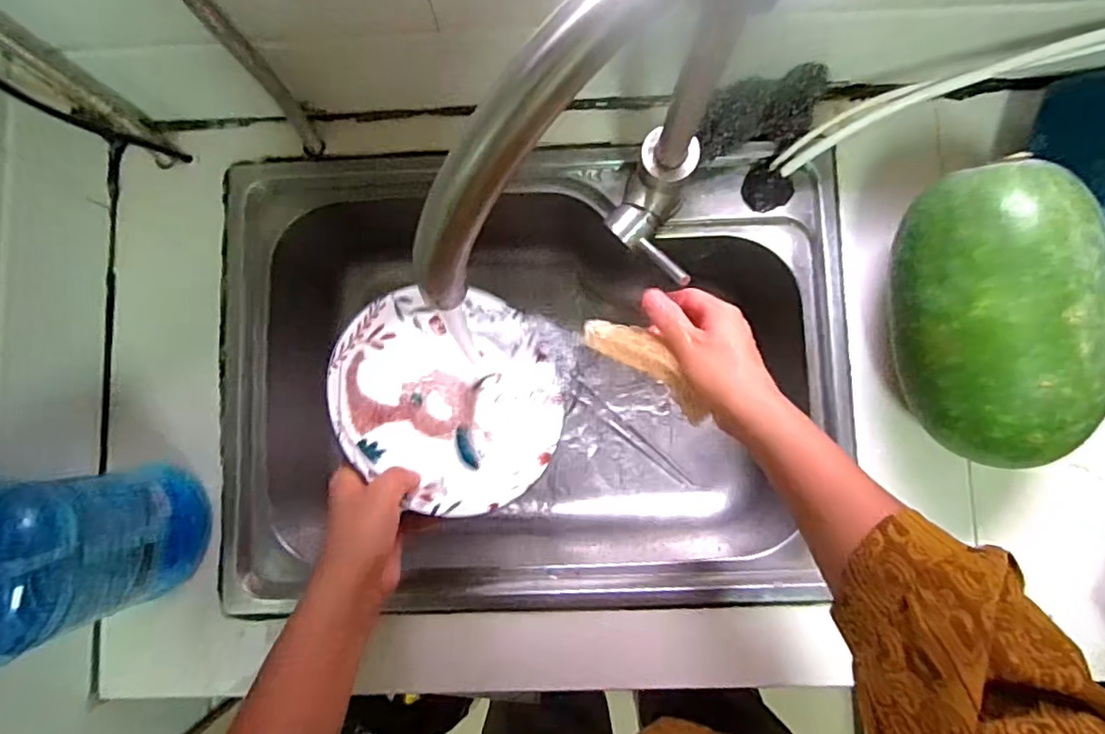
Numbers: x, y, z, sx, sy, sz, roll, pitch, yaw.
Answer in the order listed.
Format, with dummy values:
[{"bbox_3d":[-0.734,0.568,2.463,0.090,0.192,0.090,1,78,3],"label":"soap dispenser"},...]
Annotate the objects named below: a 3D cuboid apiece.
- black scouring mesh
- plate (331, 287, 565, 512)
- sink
[{"bbox_3d":[0.186,-0.231,0.550,0.127,0.052,0.062,-12,85,1],"label":"black scouring mesh"},{"bbox_3d":[-0.082,0.023,0.503,0.190,0.038,0.183,7,70,-19],"label":"plate"},{"bbox_3d":[-0.017,0.015,0.648,0.593,0.194,0.436,-2,85,2],"label":"sink"}]

